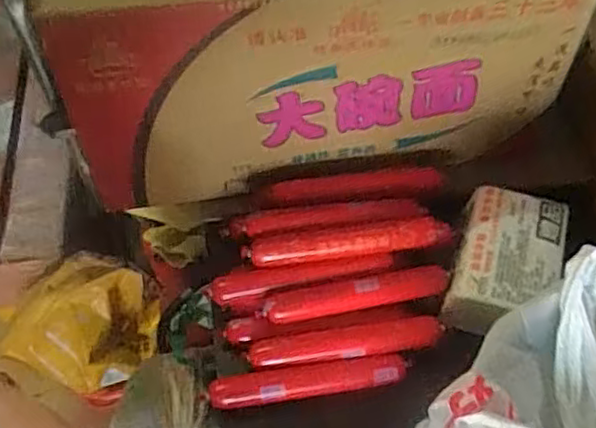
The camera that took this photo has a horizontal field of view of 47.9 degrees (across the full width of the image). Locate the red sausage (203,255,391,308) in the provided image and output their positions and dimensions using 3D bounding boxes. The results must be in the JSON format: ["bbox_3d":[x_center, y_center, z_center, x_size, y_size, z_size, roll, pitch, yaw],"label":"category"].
[{"bbox_3d":[0.002,0.055,0.595,0.162,0.026,0.023,-8,56,-5],"label":"red sausage"}]

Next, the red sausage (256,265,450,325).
[{"bbox_3d":[0.050,0.071,0.585,0.163,0.020,0.023,-8,56,-5],"label":"red sausage"}]

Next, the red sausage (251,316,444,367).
[{"bbox_3d":[0.040,0.110,0.576,0.161,0.019,0.026,-5,56,-3],"label":"red sausage"}]

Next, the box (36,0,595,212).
[{"bbox_3d":[0.006,-0.202,0.625,0.425,0.243,0.244,-6,56,-4],"label":"box"}]

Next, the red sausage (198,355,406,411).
[{"bbox_3d":[0.008,0.141,0.571,0.168,0.021,0.026,-7,56,-5],"label":"red sausage"}]

